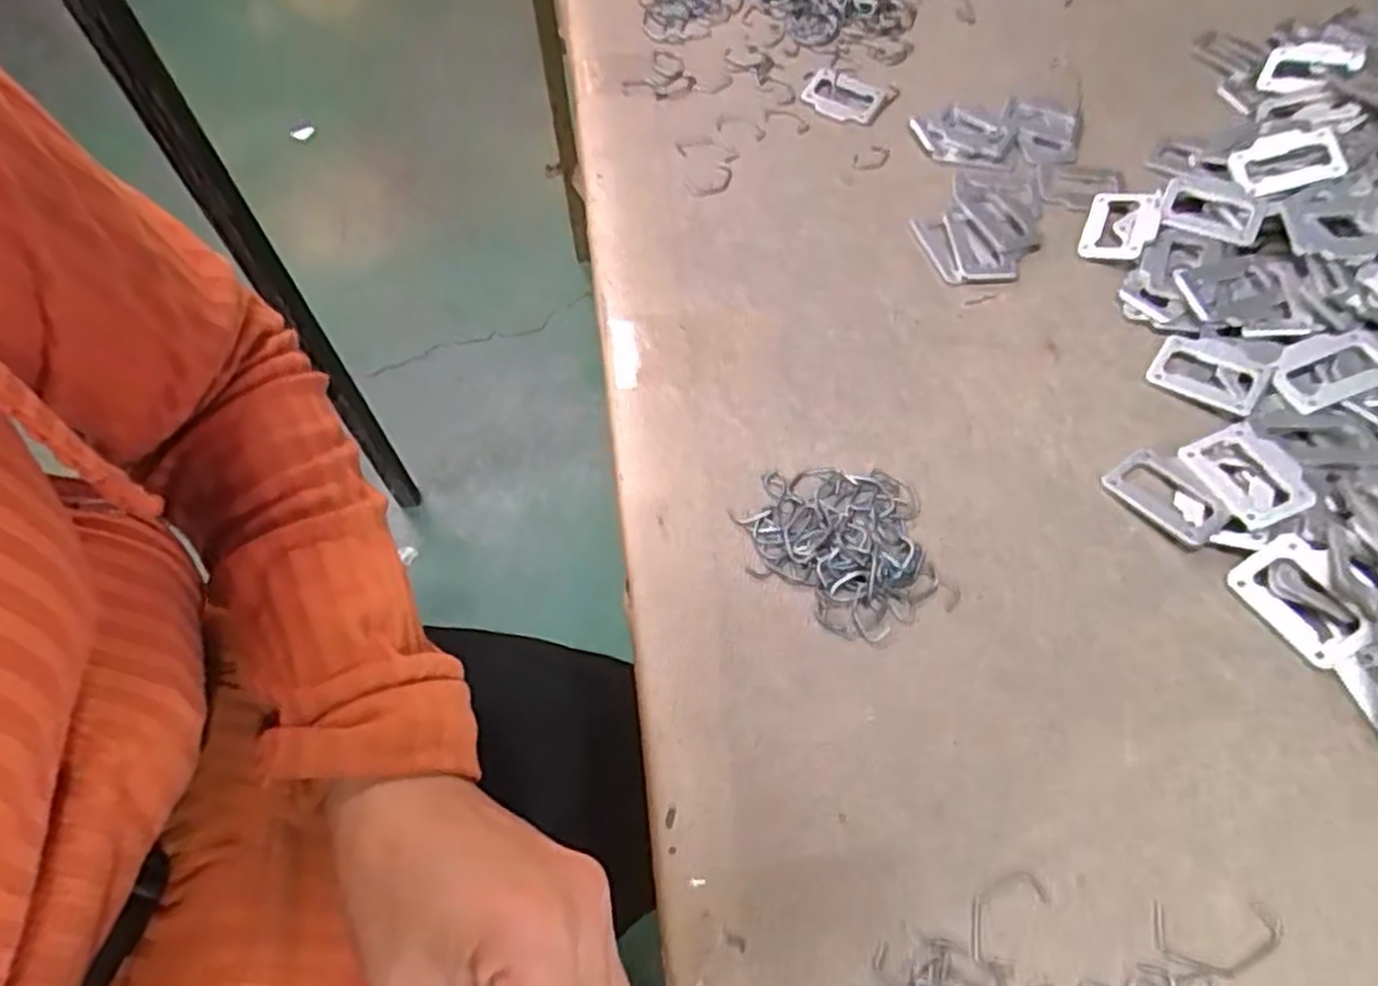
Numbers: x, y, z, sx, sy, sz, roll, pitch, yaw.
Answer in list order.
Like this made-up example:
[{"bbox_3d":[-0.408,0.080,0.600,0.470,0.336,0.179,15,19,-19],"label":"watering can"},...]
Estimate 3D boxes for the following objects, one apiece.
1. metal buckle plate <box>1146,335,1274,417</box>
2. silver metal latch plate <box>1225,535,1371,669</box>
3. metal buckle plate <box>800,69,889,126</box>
[{"bbox_3d":[0.268,-0.061,0.402,0.051,0.004,0.035,29,70,25],"label":"metal buckle plate"},{"bbox_3d":[0.257,0.046,0.324,0.034,0.008,0.050,-46,62,25],"label":"silver metal latch plate"},{"bbox_3d":[0.102,-0.262,0.514,0.049,0.007,0.042,26,64,14],"label":"metal buckle plate"}]

